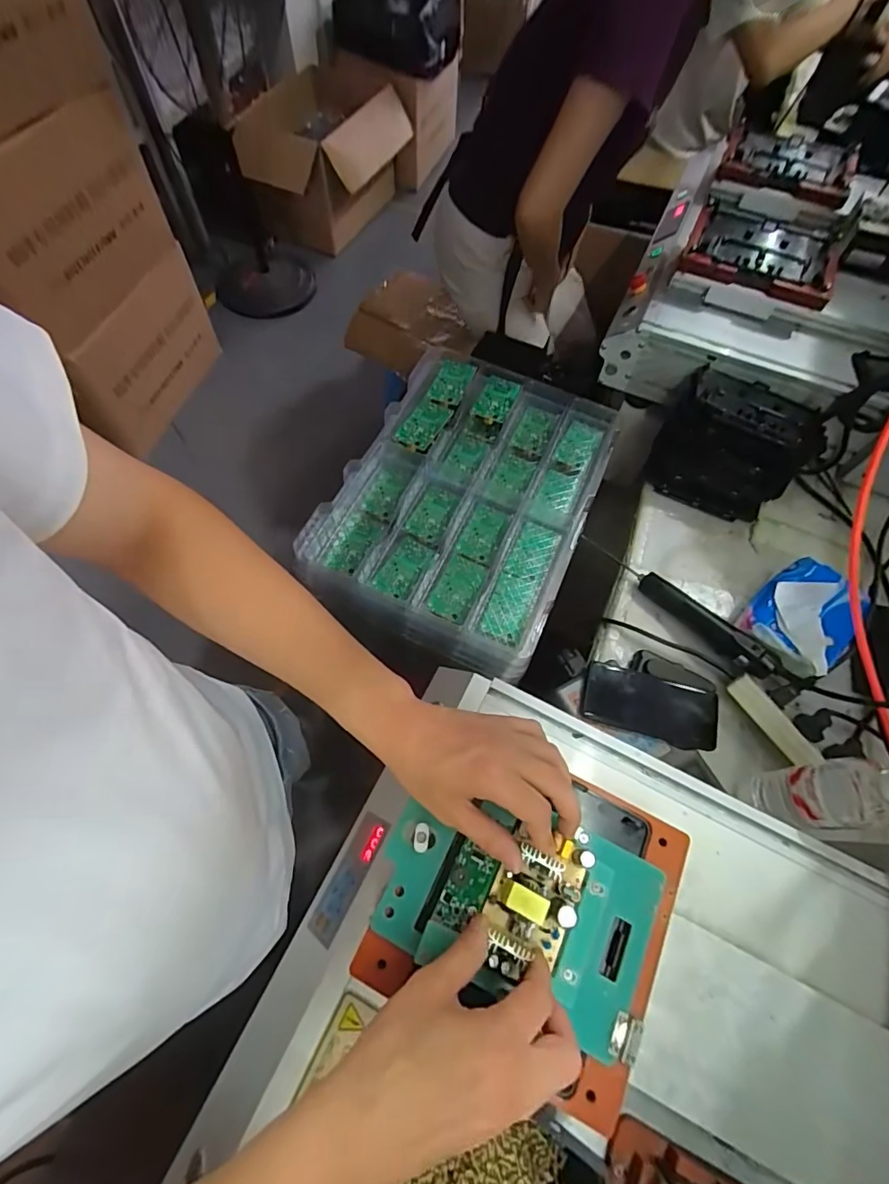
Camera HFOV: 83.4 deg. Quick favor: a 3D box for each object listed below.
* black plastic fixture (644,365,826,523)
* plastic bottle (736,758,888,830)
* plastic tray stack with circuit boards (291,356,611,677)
[{"bbox_3d":[0.431,-0.228,0.756,0.183,0.158,0.173,25,67,10],"label":"black plastic fixture"},{"bbox_3d":[0.390,0.204,0.501,0.077,0.206,0.059,-2,66,-2],"label":"plastic bottle"},{"bbox_3d":[0.038,-0.142,0.779,0.355,0.129,0.503,23,67,9],"label":"plastic tray stack with circuit boards"}]

